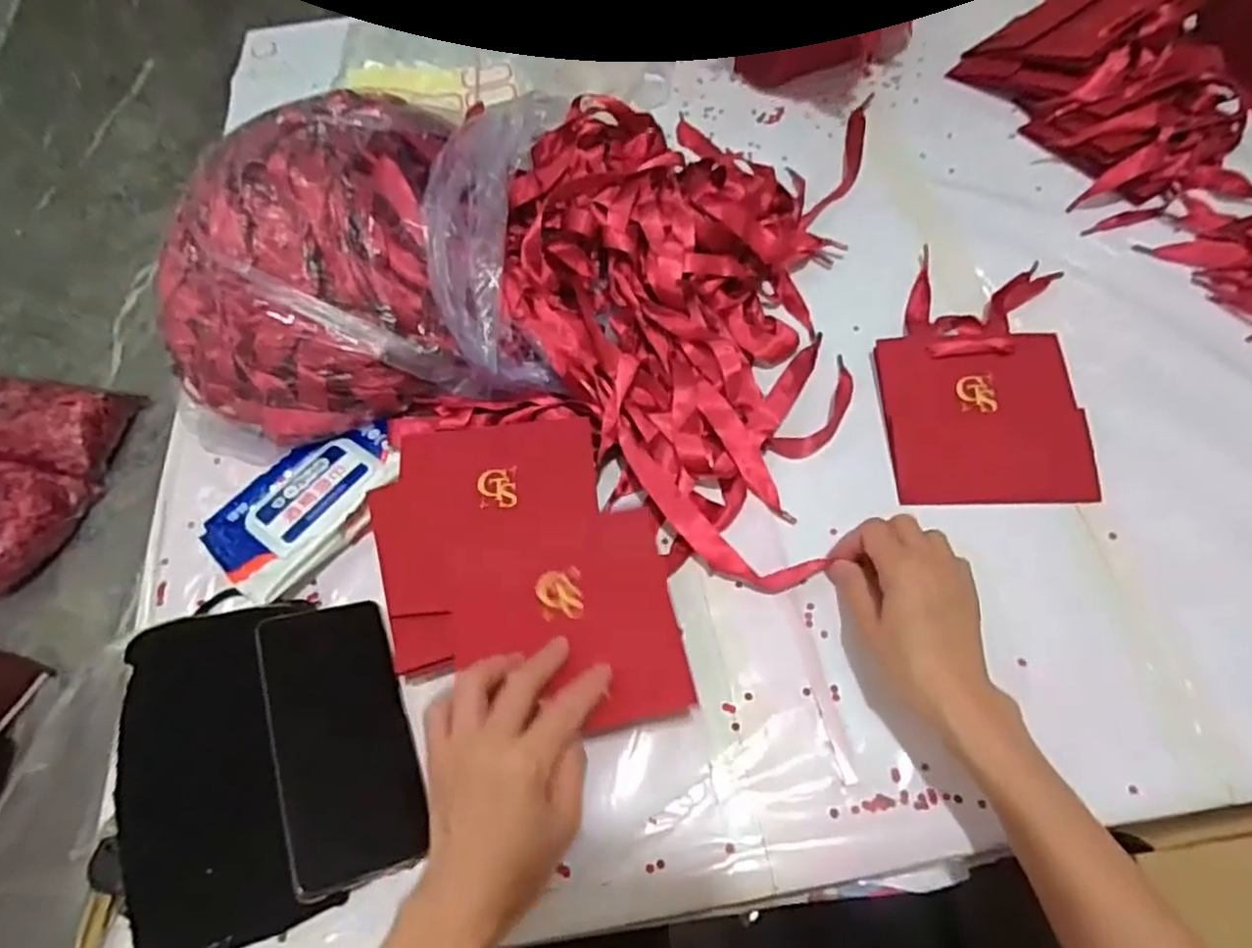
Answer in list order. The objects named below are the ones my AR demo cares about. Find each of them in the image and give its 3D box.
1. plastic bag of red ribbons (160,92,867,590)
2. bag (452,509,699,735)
[{"bbox_3d":[-0.051,-0.192,0.573,0.498,0.137,0.442,15,63,11],"label":"plastic bag of red ribbons"},{"bbox_3d":[-0.038,0.088,0.454,0.140,0.020,0.146,-8,61,-1],"label":"bag"}]

